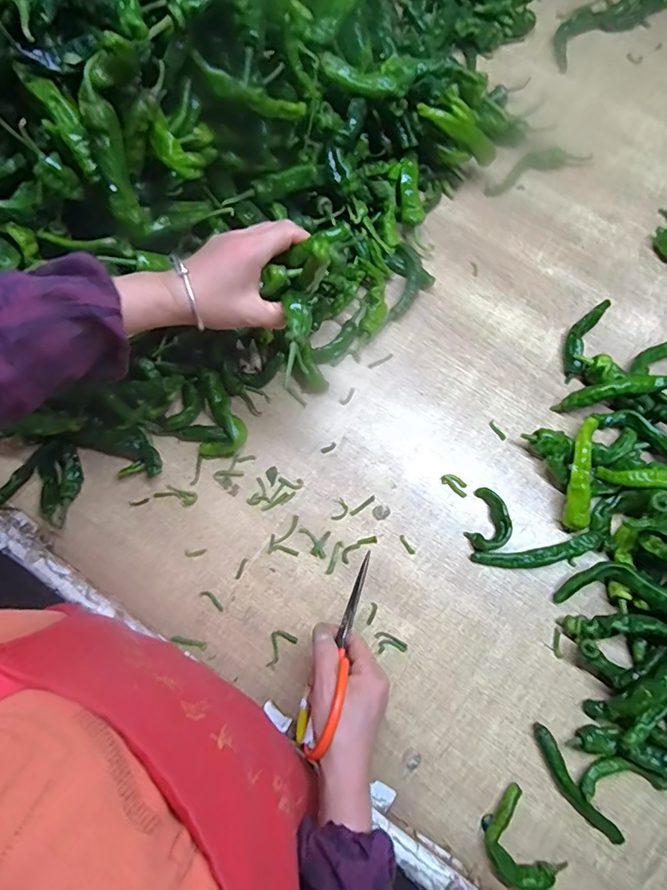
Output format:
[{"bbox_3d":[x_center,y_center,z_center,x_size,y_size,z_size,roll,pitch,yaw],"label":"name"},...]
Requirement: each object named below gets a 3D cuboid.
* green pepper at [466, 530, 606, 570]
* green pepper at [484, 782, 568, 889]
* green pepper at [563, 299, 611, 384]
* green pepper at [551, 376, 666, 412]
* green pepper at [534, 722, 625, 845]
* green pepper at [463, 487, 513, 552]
[{"bbox_3d":[0.222,0.119,0.535,0.136,0.019,0.029,-10,77,-3],"label":"green pepper"},{"bbox_3d":[0.177,0.383,0.471,0.058,0.024,0.084,-29,78,-7],"label":"green pepper"},{"bbox_3d":[0.304,-0.136,0.600,0.031,0.022,0.121,28,78,6],"label":"green pepper"},{"bbox_3d":[0.319,-0.061,0.557,0.129,0.031,0.023,-12,76,12],"label":"green pepper"},{"bbox_3d":[0.236,0.335,0.482,0.024,0.021,0.124,-35,79,-8],"label":"green pepper"},{"bbox_3d":[0.173,0.083,0.545,0.041,0.019,0.068,19,77,4],"label":"green pepper"}]

